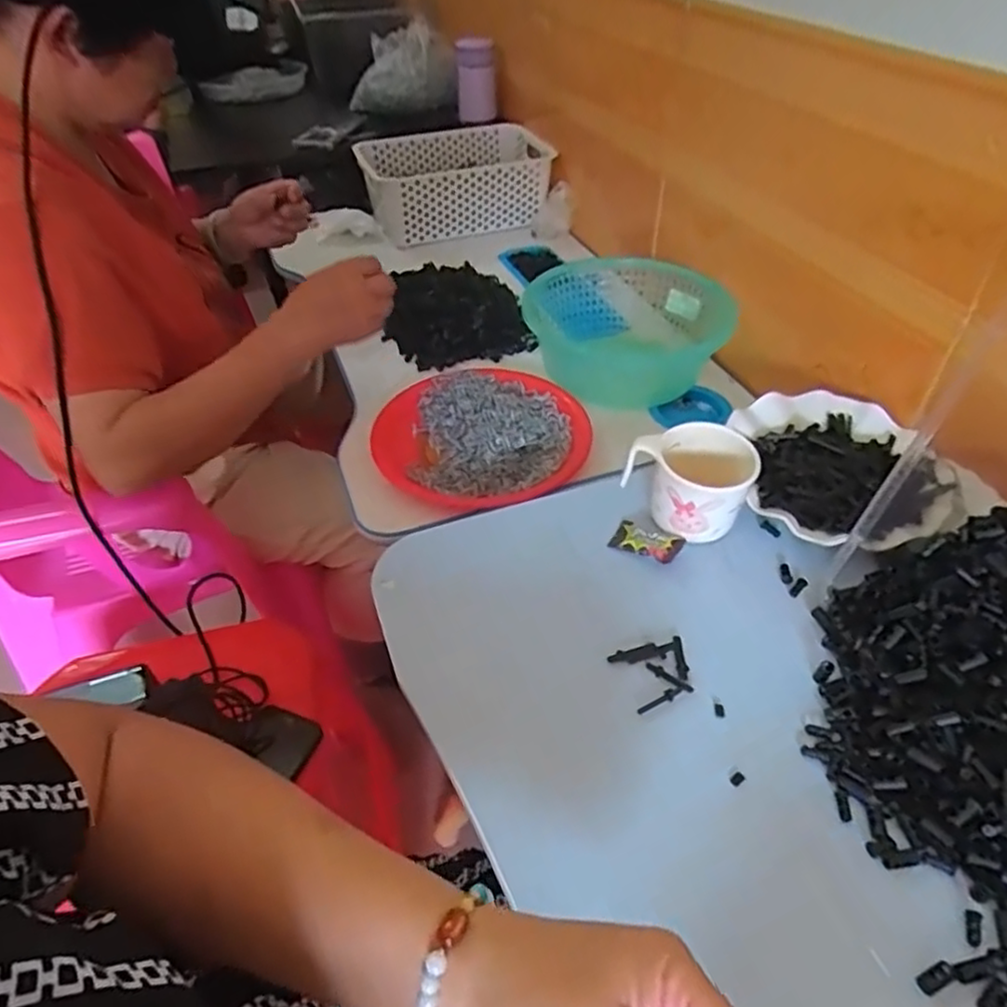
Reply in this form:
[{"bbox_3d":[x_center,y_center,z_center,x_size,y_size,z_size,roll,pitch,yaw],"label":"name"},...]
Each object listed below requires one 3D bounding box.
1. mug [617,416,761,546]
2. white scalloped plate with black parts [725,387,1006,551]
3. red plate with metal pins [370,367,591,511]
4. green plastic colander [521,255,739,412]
[{"bbox_3d":[0.148,-0.017,0.544,0.097,0.073,0.081,19,48,20],"label":"mug"},{"bbox_3d":[0.286,-0.032,0.579,0.181,0.036,0.181,-1,45,1],"label":"white scalloped plate with black parts"},{"bbox_3d":[-0.021,-0.075,0.732,0.231,0.034,0.216,-1,45,1],"label":"red plate with metal pins"},{"bbox_3d":[0.152,-0.209,0.813,0.202,0.095,0.210,-1,45,1],"label":"green plastic colander"}]

